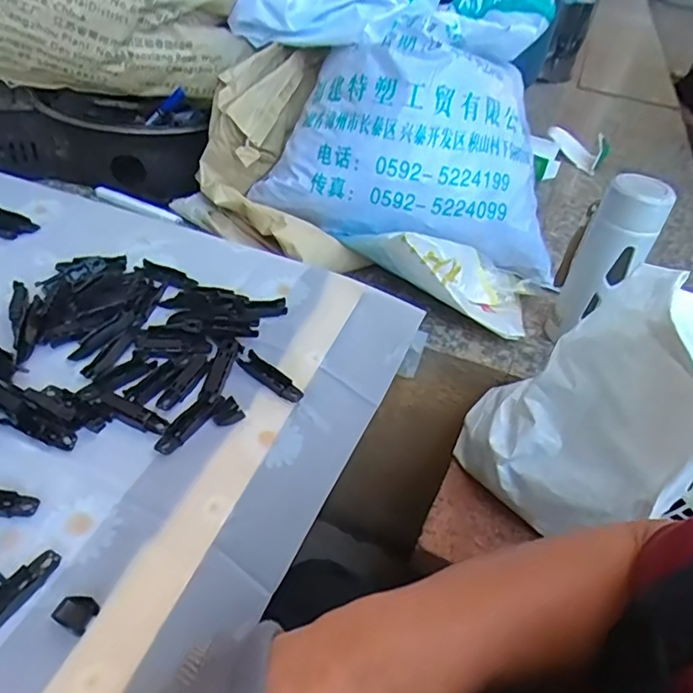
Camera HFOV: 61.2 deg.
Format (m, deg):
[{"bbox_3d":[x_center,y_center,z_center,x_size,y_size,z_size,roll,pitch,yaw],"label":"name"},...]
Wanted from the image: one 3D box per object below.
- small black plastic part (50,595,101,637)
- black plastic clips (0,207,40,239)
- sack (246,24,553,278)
[{"bbox_3d":[-0.158,0.154,0.341,0.024,0.006,0.019,24,41,17],"label":"small black plastic part"},{"bbox_3d":[-0.361,-0.130,0.615,0.068,0.007,0.035,22,45,16],"label":"black plastic clips"},{"bbox_3d":[0.093,-0.271,0.794,0.410,0.250,0.212,8,39,-3],"label":"sack"}]

